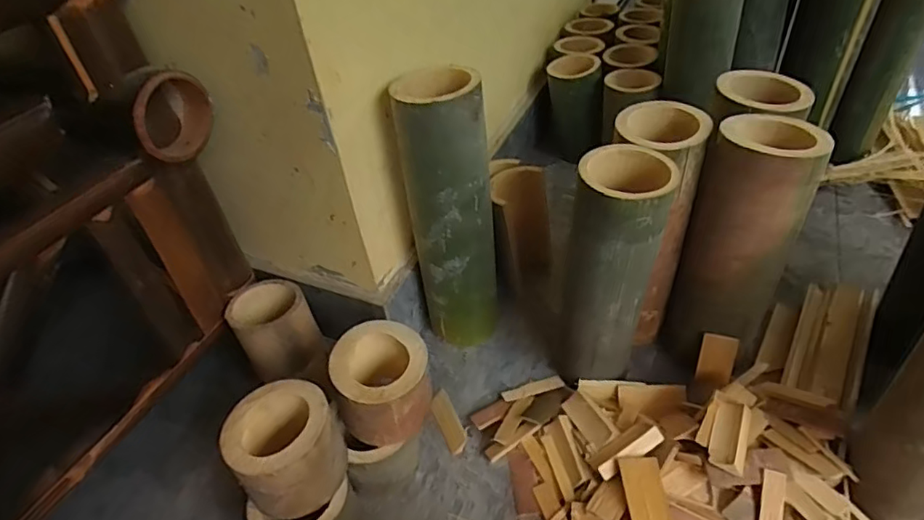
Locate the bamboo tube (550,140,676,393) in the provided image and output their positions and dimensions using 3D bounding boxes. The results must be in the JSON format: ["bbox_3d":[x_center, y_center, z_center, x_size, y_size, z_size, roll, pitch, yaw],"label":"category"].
[{"bbox_3d":[0.148,0.017,0.573,0.097,0.250,0.079,13,45,22],"label":"bamboo tube"}]

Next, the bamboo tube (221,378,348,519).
[{"bbox_3d":[-0.152,0.167,0.505,0.090,0.083,0.086,-4,41,4],"label":"bamboo tube"}]

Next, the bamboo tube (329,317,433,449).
[{"bbox_3d":[-0.077,0.119,0.550,0.089,0.080,0.088,-4,41,4],"label":"bamboo tube"}]

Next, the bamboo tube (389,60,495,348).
[{"bbox_3d":[-0.011,-0.049,0.649,0.090,0.314,0.084,-9,40,-1],"label":"bamboo tube"}]

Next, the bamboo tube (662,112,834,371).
[{"bbox_3d":[0.281,-0.004,0.589,0.104,0.274,0.100,19,48,27],"label":"bamboo tube"}]

